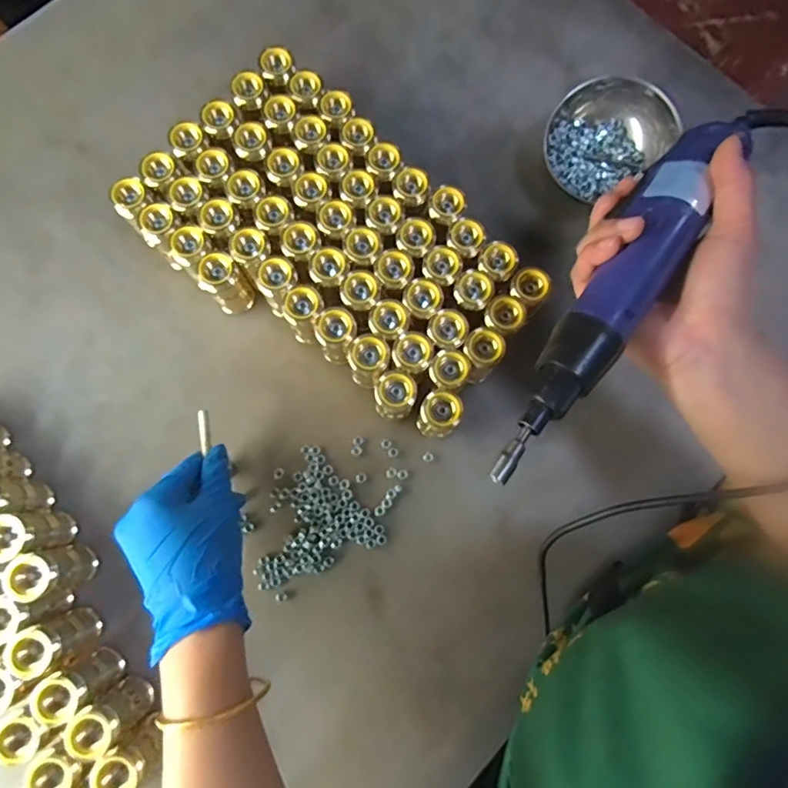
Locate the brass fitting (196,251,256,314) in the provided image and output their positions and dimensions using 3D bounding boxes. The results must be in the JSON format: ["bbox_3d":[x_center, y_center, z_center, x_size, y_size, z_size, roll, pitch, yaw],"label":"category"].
[{"bbox_3d":[-0.141,-0.091,0.413,0.032,0.062,0.026,-41,82,-8],"label":"brass fitting"}]

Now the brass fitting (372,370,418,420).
[{"bbox_3d":[0.001,0.003,0.393,0.030,0.067,0.034,44,82,7],"label":"brass fitting"}]

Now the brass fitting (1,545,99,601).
[{"bbox_3d":[-0.257,0.134,0.369,0.029,0.063,0.031,-19,80,-4],"label":"brass fitting"}]

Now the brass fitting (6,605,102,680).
[{"bbox_3d":[-0.247,0.180,0.360,0.030,0.065,0.031,-23,80,-5],"label":"brass fitting"}]

